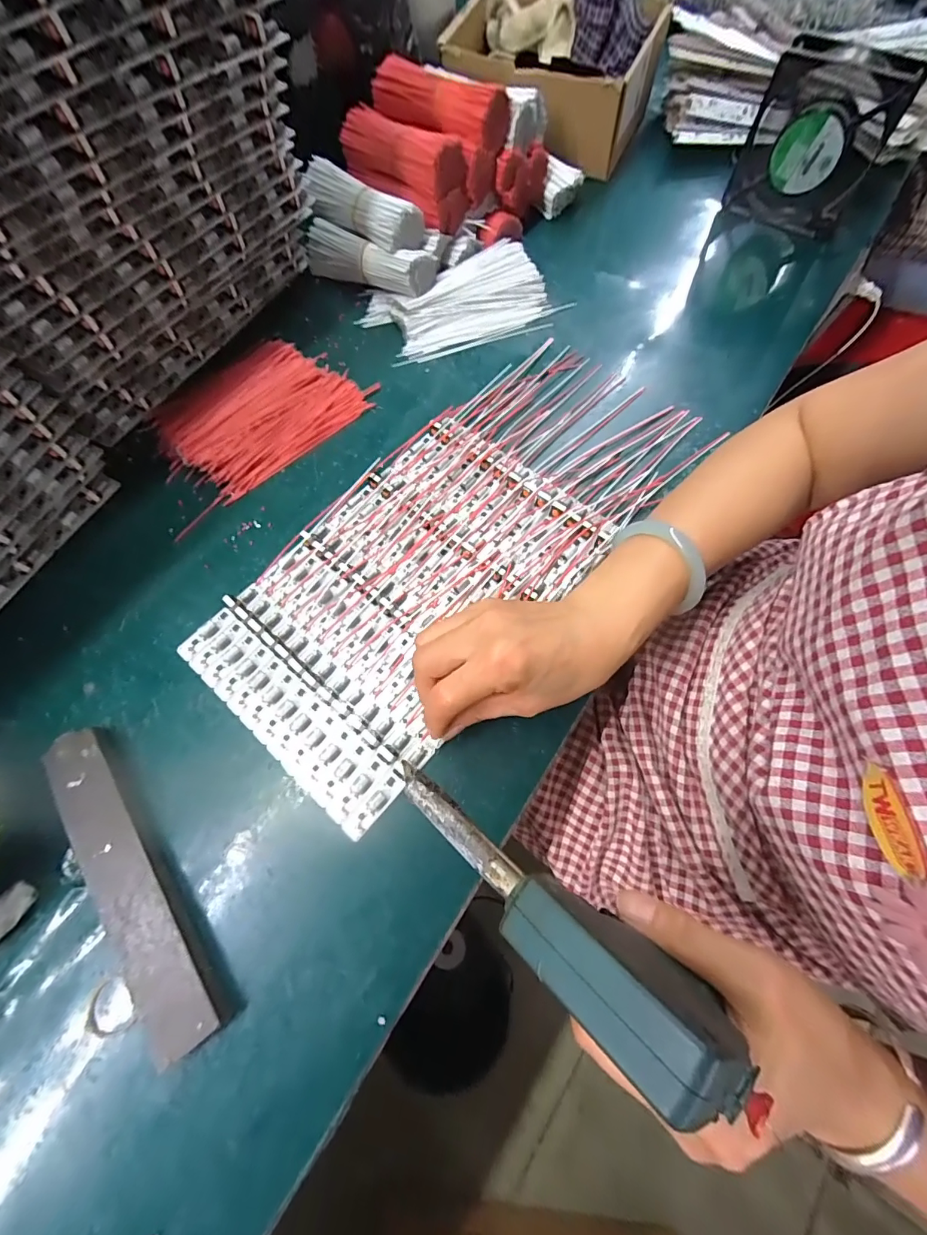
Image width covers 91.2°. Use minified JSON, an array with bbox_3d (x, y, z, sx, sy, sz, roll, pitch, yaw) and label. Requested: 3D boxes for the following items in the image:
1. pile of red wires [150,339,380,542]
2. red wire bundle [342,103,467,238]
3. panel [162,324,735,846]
[{"bbox_3d":[-0.188,-0.187,0.406,0.175,0.027,0.122,-40,72,-14],"label":"pile of red wires"},{"bbox_3d":[-0.060,-0.449,0.445,0.050,0.051,0.142,-41,73,-14],"label":"red wire bundle"},{"bbox_3d":[0.002,-0.069,0.362,0.190,0.016,0.426,41,75,16],"label":"panel"}]

